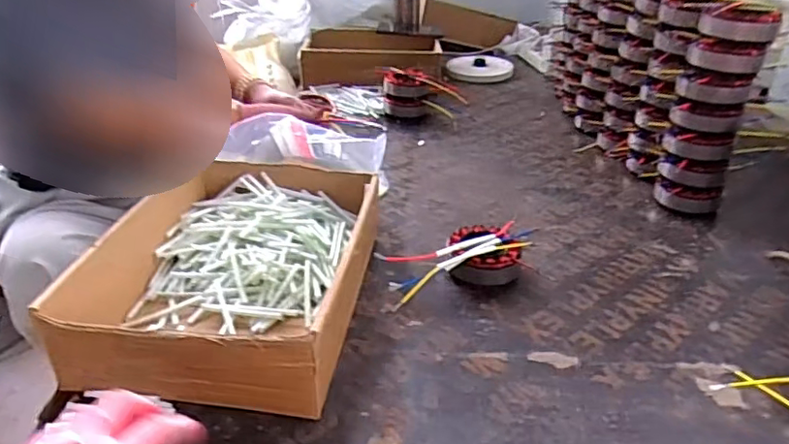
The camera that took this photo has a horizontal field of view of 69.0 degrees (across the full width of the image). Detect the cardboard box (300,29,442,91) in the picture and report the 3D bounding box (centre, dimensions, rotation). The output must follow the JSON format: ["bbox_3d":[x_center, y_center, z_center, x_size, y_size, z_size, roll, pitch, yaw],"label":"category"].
[{"bbox_3d":[-0.049,-0.358,1.293,0.302,0.105,0.210,1,30,3],"label":"cardboard box"}]

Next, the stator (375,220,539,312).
[{"bbox_3d":[0.074,0.046,0.667,0.181,0.040,0.084,-11,32,-18],"label":"stator"}]

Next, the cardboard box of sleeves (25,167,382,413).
[{"bbox_3d":[-0.155,0.044,0.611,0.241,0.103,0.338,4,31,8],"label":"cardboard box of sleeves"}]

